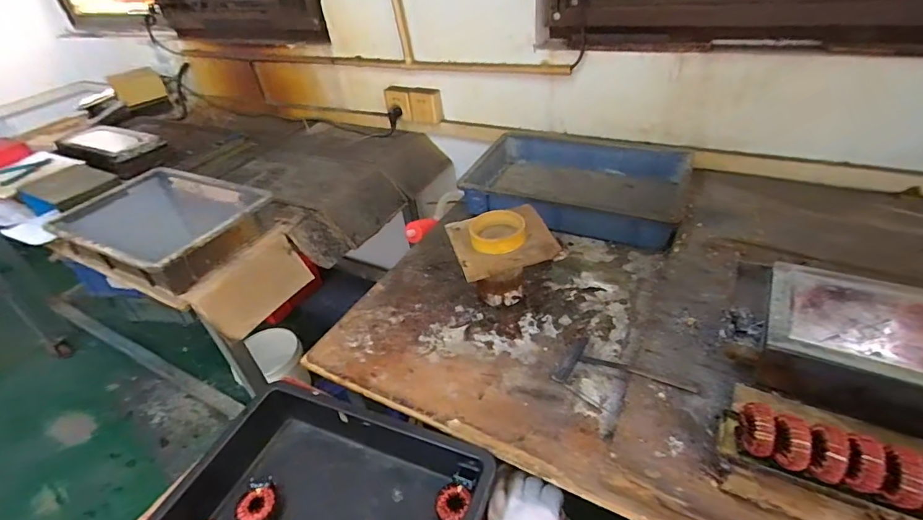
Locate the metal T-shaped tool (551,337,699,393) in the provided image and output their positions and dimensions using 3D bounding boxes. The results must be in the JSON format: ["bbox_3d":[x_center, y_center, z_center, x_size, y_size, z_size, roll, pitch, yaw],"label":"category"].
[{"bbox_3d":[0.222,0.157,0.616,0.173,0.017,0.093,6,36,41],"label":"metal T-shaped tool"}]

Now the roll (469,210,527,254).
[{"bbox_3d":[0.057,-0.042,0.721,0.091,0.032,0.083,-2,38,6],"label":"roll"}]

